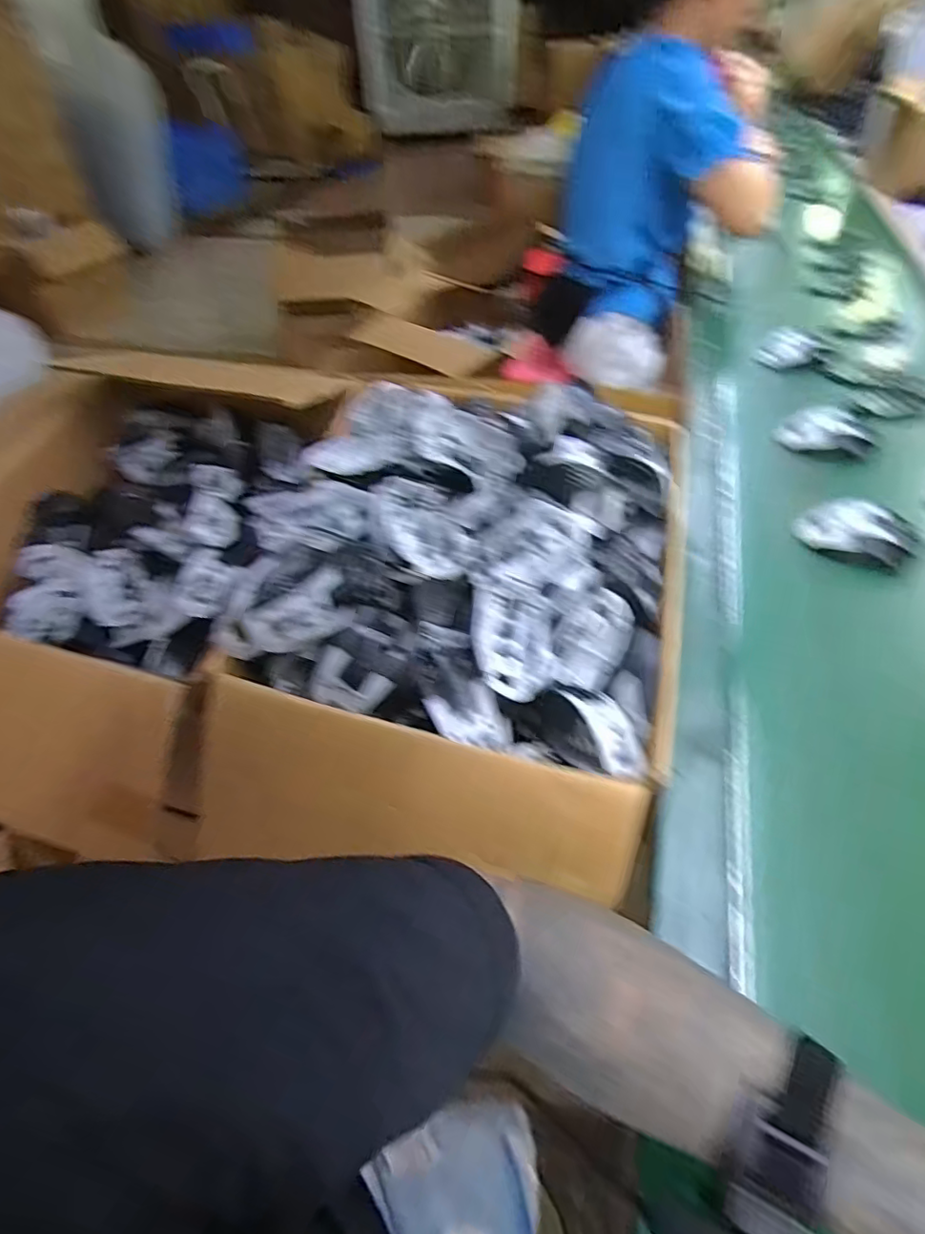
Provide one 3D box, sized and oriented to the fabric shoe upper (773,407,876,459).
[{"bbox_3d":[0.472,-0.233,0.775,0.056,0.042,0.110,-30,53,-23],"label":"fabric shoe upper"}]

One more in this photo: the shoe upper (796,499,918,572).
[{"bbox_3d":[0.431,-0.092,0.648,0.120,0.040,0.071,23,52,21],"label":"shoe upper"}]

